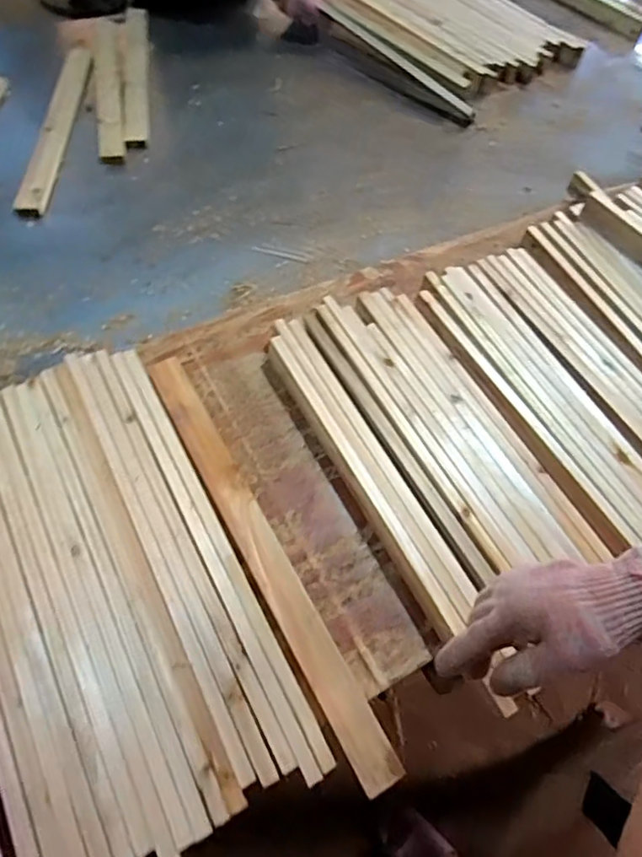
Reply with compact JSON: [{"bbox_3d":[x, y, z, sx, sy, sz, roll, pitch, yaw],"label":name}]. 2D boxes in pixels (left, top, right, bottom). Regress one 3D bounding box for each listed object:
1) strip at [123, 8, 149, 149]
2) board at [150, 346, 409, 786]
[{"bbox_3d":[-0.368,-0.726,1.129,0.049,0.015,0.539,-6,58,-10],"label":"strip"},{"bbox_3d":[-0.068,0.116,0.616,0.050,0.016,0.512,-18,62,-32],"label":"board"}]

